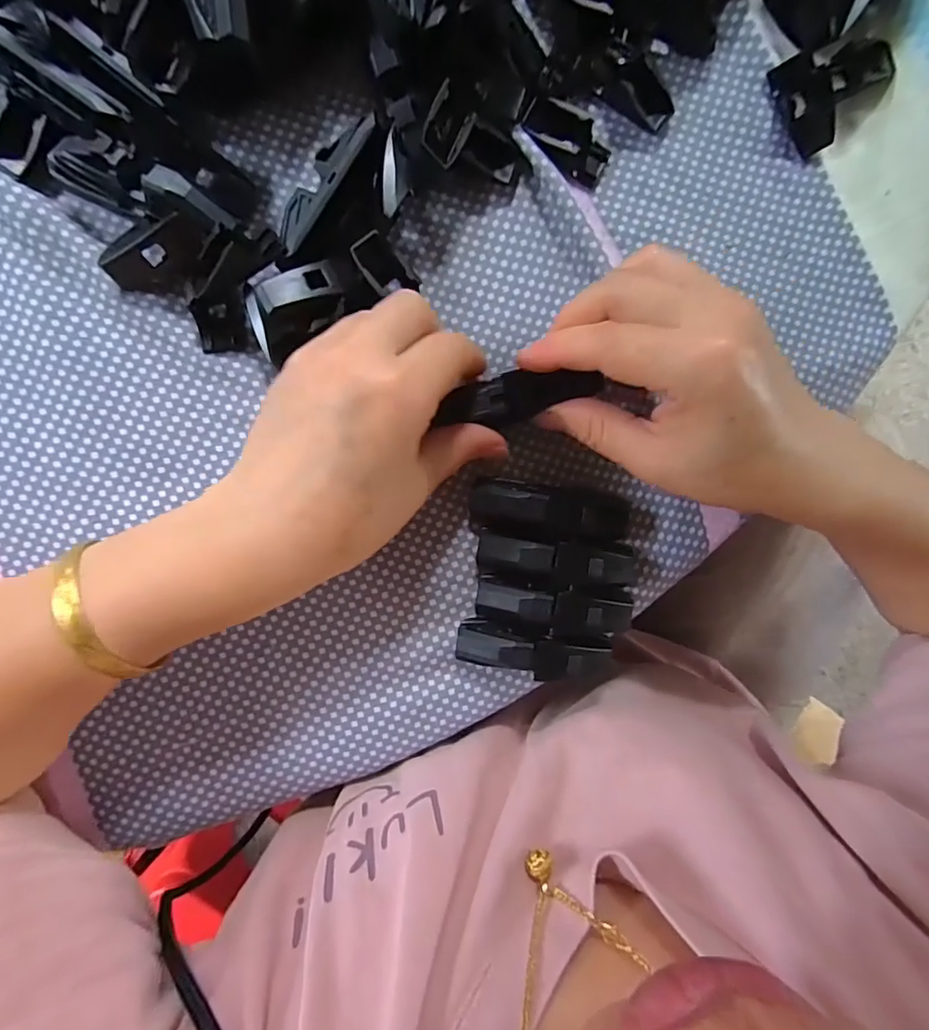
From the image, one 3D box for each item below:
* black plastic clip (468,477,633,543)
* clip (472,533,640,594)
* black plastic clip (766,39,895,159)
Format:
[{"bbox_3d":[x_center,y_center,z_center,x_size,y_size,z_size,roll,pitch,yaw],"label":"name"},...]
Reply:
[{"bbox_3d":[0.041,-0.001,0.243,0.076,0.018,0.025,4,94,-5],"label":"black plastic clip"},{"bbox_3d":[0.045,0.024,0.244,0.077,0.019,0.024,5,94,-5],"label":"clip"},{"bbox_3d":[0.170,-0.199,0.245,0.055,0.012,0.040,-39,96,-1],"label":"black plastic clip"}]

